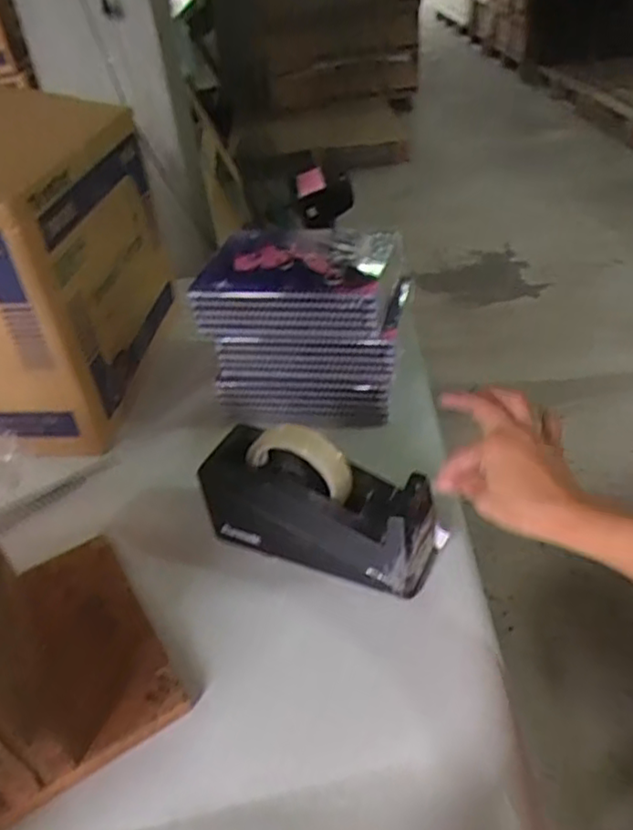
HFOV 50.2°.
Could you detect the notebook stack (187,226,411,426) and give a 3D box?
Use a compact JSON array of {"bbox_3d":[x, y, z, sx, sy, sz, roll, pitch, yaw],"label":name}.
[{"bbox_3d":[-0.011,-0.095,0.760,0.197,0.173,0.125,3,38,12],"label":"notebook stack"}]

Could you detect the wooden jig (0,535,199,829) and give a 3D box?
[{"bbox_3d":[-0.238,0.170,0.513,0.198,0.125,0.203,-25,41,-23],"label":"wooden jig"}]

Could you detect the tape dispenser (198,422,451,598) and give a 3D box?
[{"bbox_3d":[0.002,0.076,0.589,0.205,0.120,0.068,14,42,24],"label":"tape dispenser"}]

